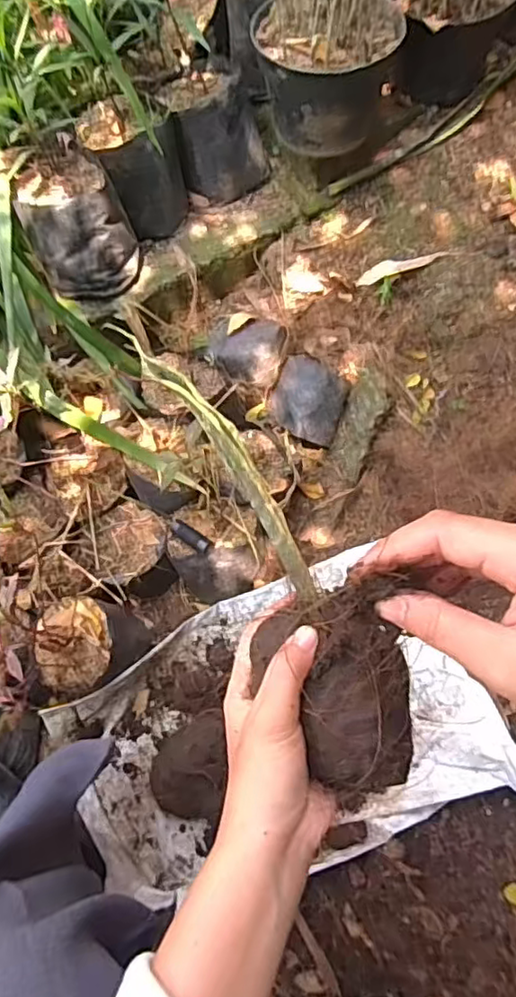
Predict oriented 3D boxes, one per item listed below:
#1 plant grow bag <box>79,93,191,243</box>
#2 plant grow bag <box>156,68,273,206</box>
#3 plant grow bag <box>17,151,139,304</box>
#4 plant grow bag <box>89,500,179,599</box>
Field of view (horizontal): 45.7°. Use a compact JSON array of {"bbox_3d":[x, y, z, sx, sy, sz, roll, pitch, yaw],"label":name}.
[{"bbox_3d":[-0.160,-0.441,0.832,0.120,0.136,0.111,-23,64,-10],"label":"plant grow bag"},{"bbox_3d":[-0.058,-0.515,0.866,0.137,0.138,0.131,-5,62,-1],"label":"plant grow bag"},{"bbox_3d":[-0.228,-0.349,0.786,0.128,0.127,0.133,-19,63,-8],"label":"plant grow bag"},{"bbox_3d":[-0.165,0.074,0.815,0.100,0.090,0.105,-20,63,-8],"label":"plant grow bag"}]

